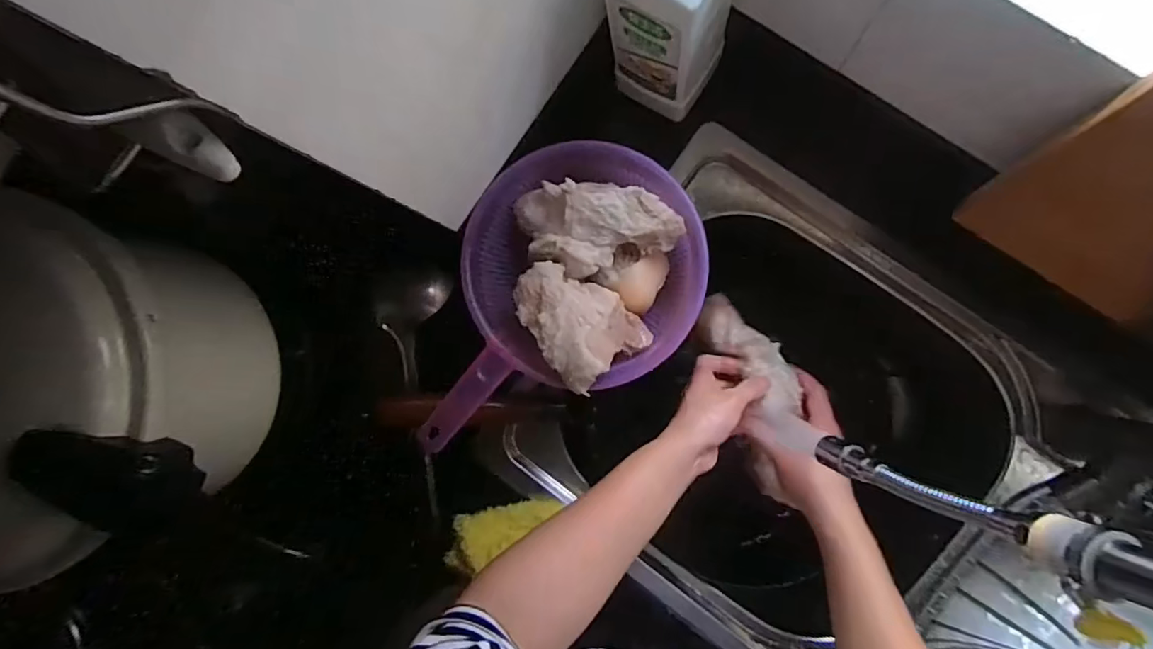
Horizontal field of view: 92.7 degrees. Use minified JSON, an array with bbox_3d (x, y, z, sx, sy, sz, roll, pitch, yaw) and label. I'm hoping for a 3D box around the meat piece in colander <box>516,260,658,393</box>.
[{"bbox_3d":[0.000,-0.006,0.467,0.076,0.047,0.107,-41,84,5],"label":"meat piece in colander"}]

